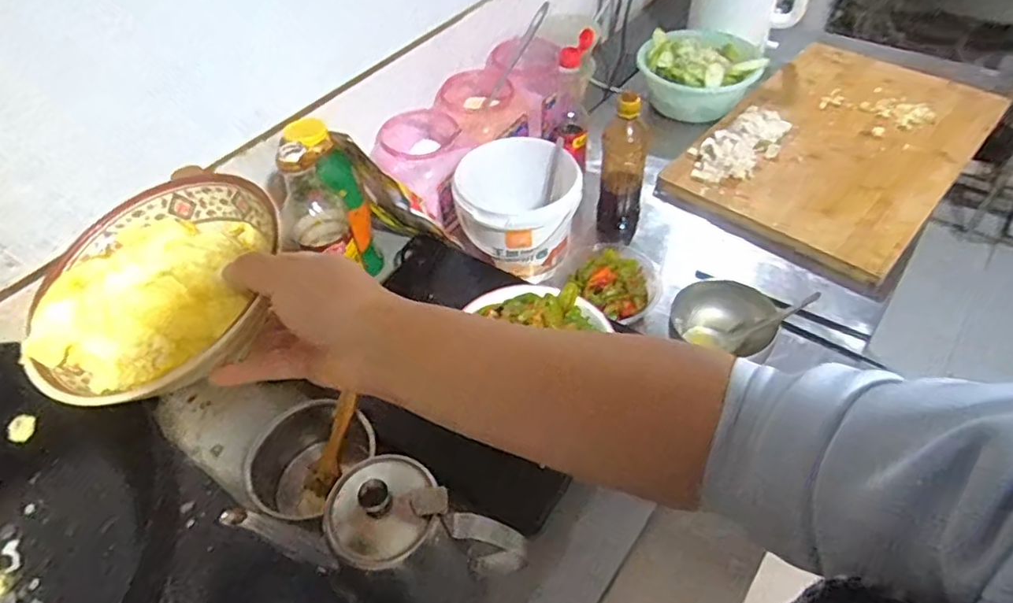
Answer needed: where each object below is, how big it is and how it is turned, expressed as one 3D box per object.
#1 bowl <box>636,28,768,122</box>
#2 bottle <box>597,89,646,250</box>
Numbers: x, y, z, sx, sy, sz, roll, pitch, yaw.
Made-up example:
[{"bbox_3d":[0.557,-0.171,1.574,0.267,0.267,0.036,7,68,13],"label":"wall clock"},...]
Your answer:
[{"bbox_3d":[0.357,-0.433,1.139,0.213,0.089,0.193,12,51,15],"label":"bowl"},{"bbox_3d":[0.163,-0.188,0.880,0.059,0.224,0.054,3,49,7],"label":"bottle"}]

